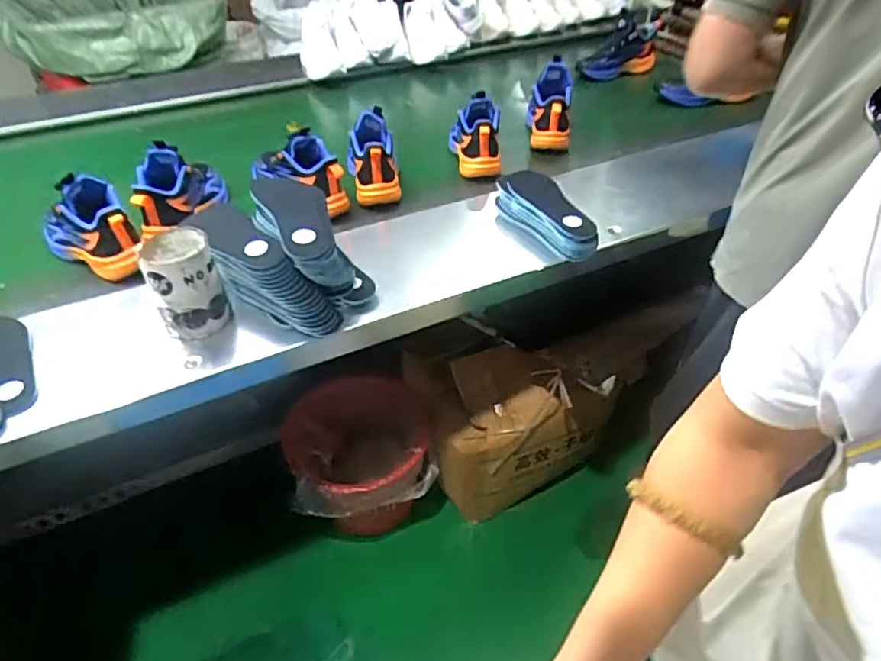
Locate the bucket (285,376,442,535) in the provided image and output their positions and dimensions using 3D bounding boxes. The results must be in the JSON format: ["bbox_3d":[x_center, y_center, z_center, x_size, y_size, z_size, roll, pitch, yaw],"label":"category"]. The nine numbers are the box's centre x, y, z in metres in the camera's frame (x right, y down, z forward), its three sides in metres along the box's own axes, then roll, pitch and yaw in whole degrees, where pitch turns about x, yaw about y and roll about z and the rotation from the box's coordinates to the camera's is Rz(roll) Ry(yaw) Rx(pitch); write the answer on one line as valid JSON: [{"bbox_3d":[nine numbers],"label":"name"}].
[{"bbox_3d":[-0.161,0.275,1.204,0.301,0.283,0.266,-10,41,-10],"label":"bucket"}]

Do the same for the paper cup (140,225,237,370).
[{"bbox_3d":[-0.327,-0.045,0.759,0.083,0.150,0.096,-23,45,-24],"label":"paper cup"}]

